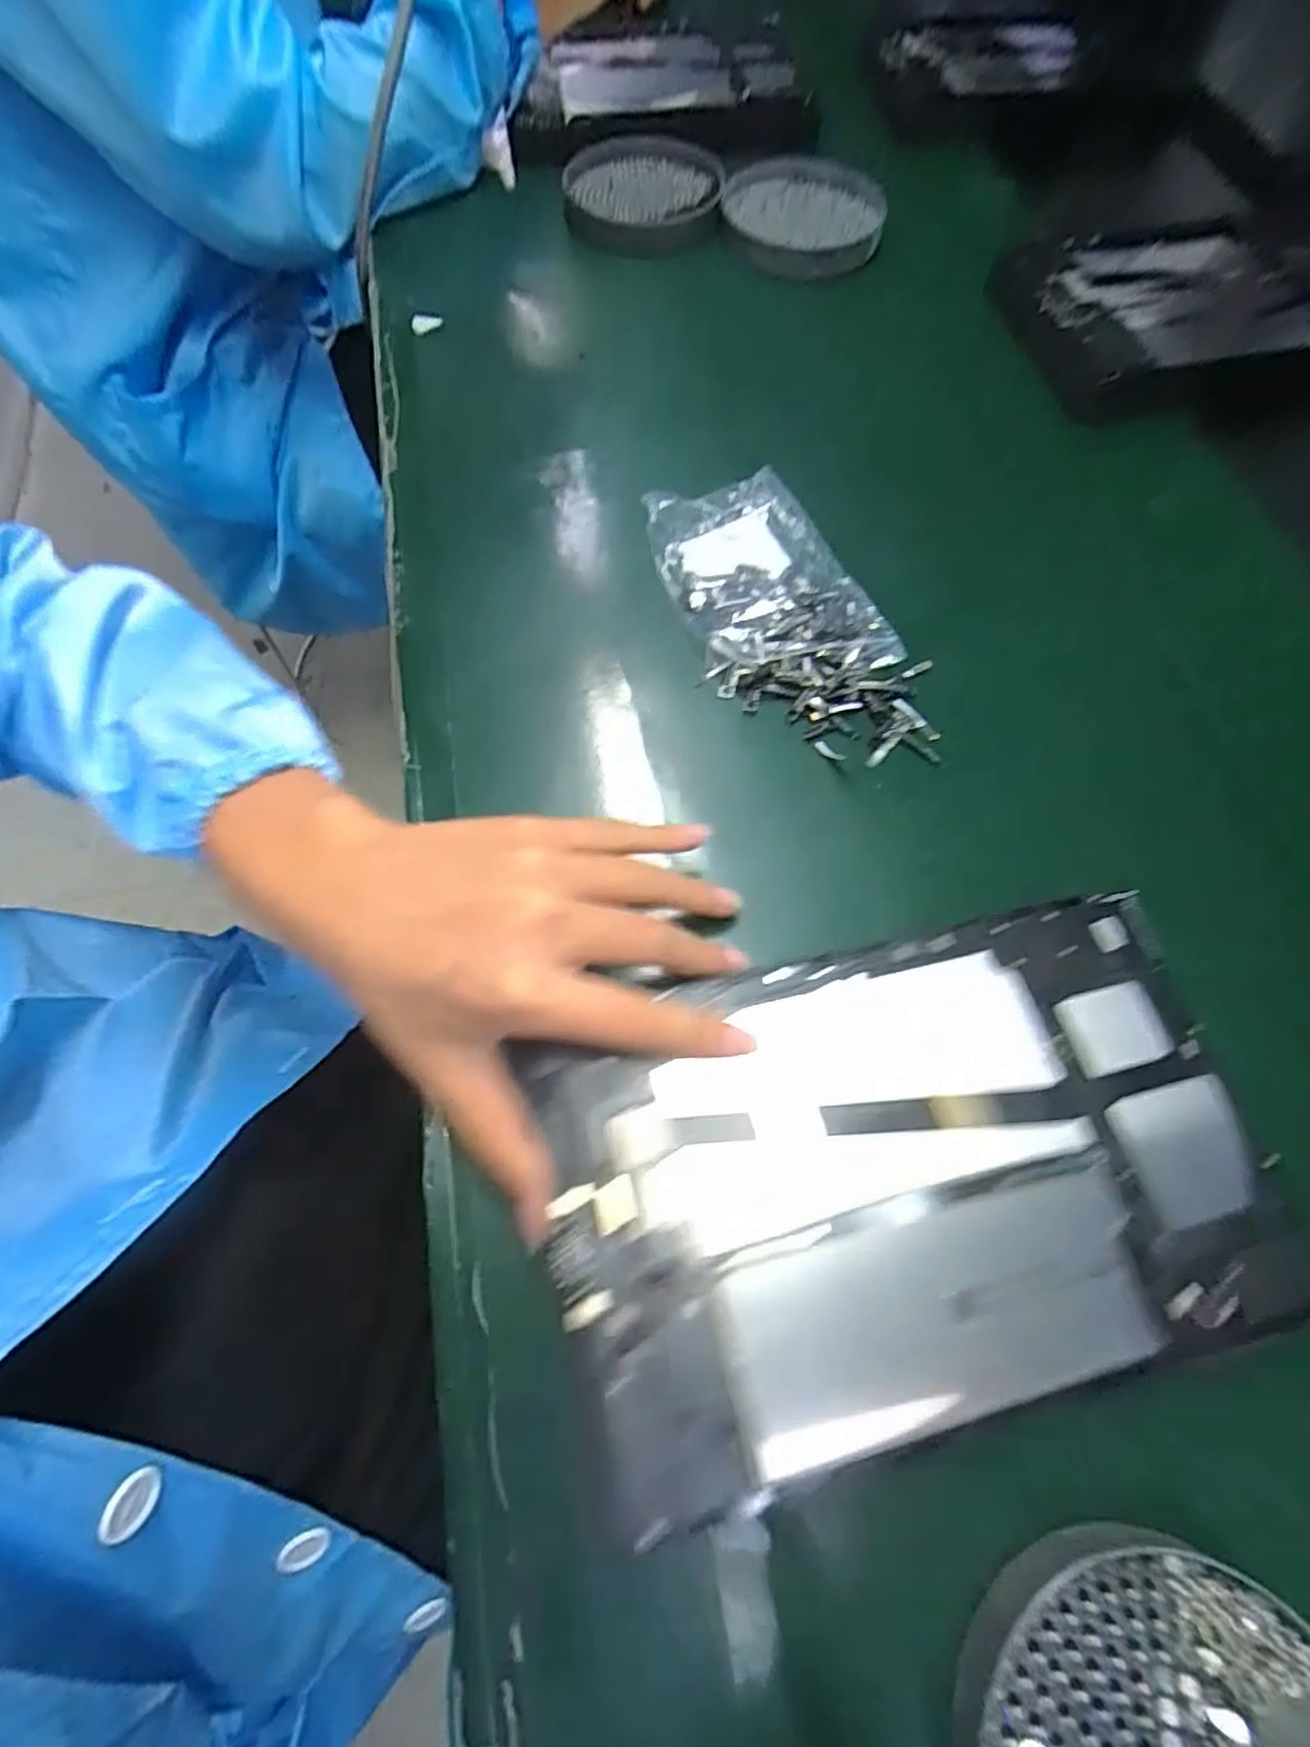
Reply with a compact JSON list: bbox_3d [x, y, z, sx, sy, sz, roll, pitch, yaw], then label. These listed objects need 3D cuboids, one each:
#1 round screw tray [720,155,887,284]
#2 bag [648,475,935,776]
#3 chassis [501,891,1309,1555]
[{"bbox_3d":[0.107,-0.480,0.531,0.115,0.031,0.113,0,66,-1],"label":"round screw tray"},{"bbox_3d":[0.064,-0.132,0.365,0.090,0.023,0.178,-17,67,-9],"label":"bag"},{"bbox_3d":[0.085,0.095,0.240,0.237,0.011,0.144,-12,65,-7],"label":"chassis"}]

